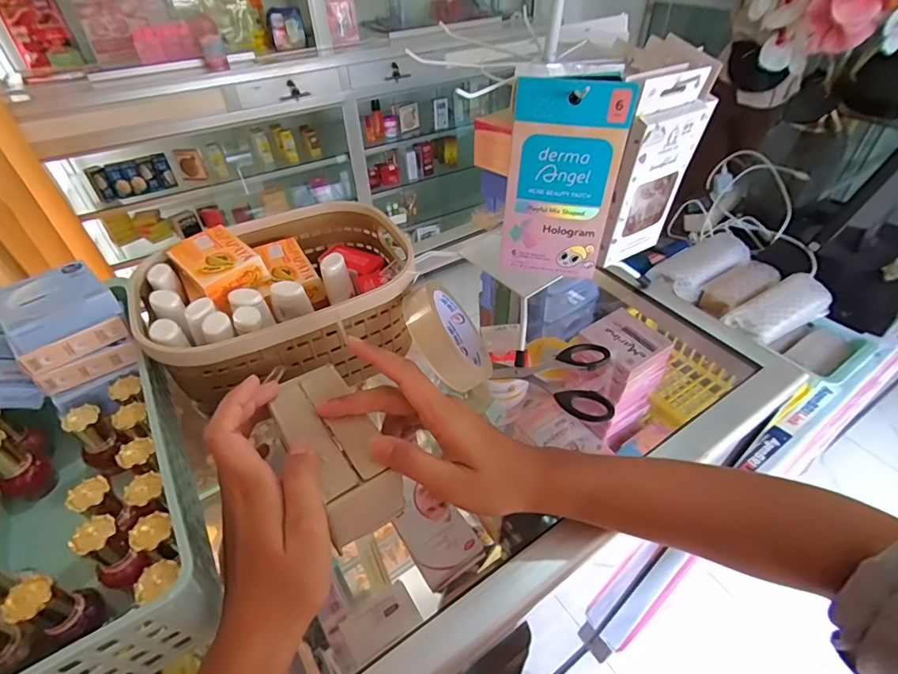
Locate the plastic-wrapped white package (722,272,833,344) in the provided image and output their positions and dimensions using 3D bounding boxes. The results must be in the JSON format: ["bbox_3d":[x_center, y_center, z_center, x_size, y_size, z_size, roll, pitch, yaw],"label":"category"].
[{"bbox_3d":[0.484,-0.042,0.663,0.161,0.041,0.067,-23,47,-21],"label":"plastic-wrapped white package"}]

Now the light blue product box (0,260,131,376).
[{"bbox_3d":[-0.284,-0.017,0.334,0.064,0.041,0.059,-34,52,-30],"label":"light blue product box"}]

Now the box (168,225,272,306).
[{"bbox_3d":[-0.193,-0.062,0.382,0.073,0.023,0.049,33,53,32],"label":"box"}]

